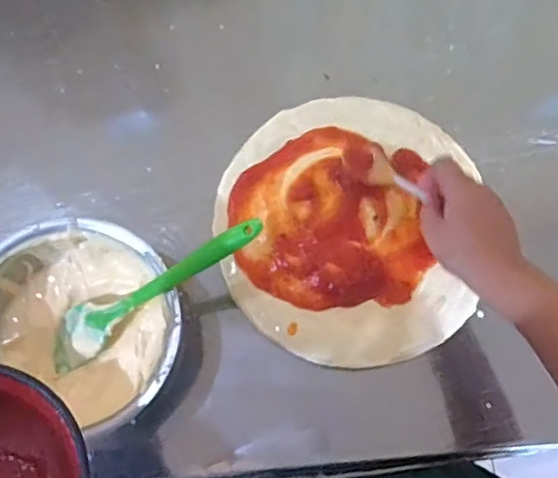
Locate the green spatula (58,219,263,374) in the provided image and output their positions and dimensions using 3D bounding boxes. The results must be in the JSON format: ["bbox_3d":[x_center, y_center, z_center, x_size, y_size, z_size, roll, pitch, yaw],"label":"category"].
[{"bbox_3d":[-0.119,0.048,0.525,0.254,0.014,0.048,-31,76,24],"label":"green spatula"}]

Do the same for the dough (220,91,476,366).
[{"bbox_3d":[0.070,-0.015,0.606,0.260,0.019,0.267,0,76,-1],"label":"dough"}]

